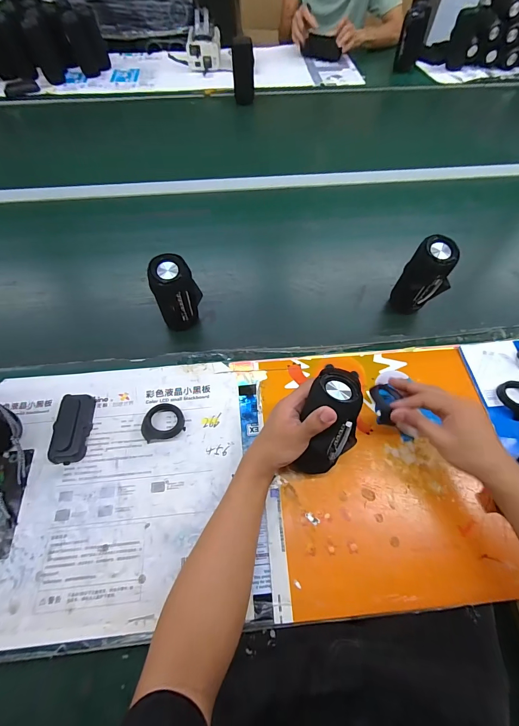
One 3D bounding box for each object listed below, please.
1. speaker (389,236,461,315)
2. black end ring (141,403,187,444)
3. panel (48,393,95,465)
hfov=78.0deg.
[{"bbox_3d":[0.297,-0.149,0.580,0.075,0.140,0.062,32,65,16],"label":"speaker"},{"bbox_3d":[-0.153,0.092,0.508,0.065,0.019,0.055,-11,62,-6],"label":"black end ring"},{"bbox_3d":[-0.295,0.102,0.504,0.052,0.026,0.104,-1,61,-1],"label":"panel"}]

